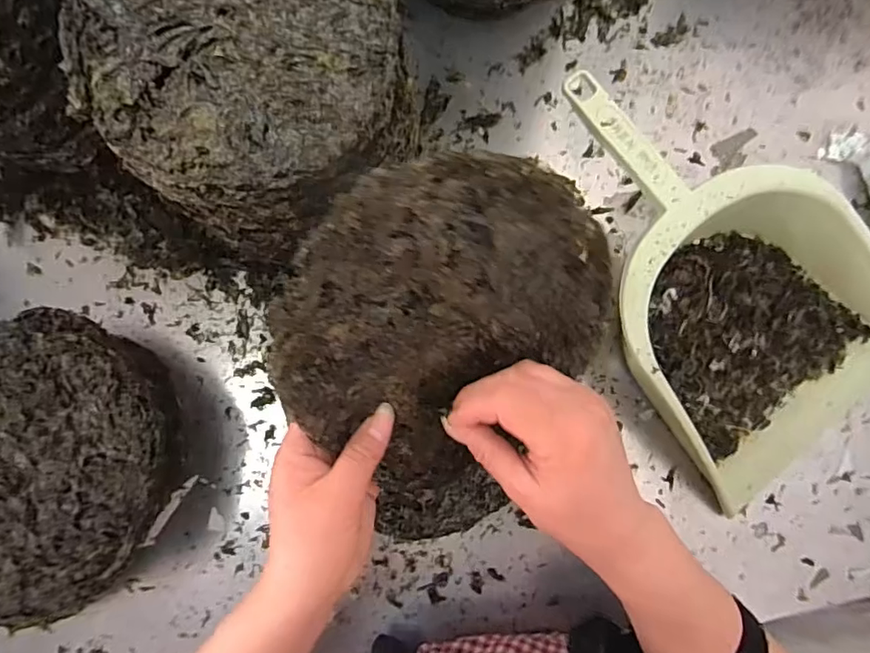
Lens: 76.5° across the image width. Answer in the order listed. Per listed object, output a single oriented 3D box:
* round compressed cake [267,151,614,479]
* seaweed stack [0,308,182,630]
[{"bbox_3d":[0.014,0.003,0.314,0.188,0.020,0.191,-33,123,-4],"label":"round compressed cake"},{"bbox_3d":[-0.293,0.103,0.434,0.199,0.104,0.219,-15,79,-2],"label":"seaweed stack"}]

